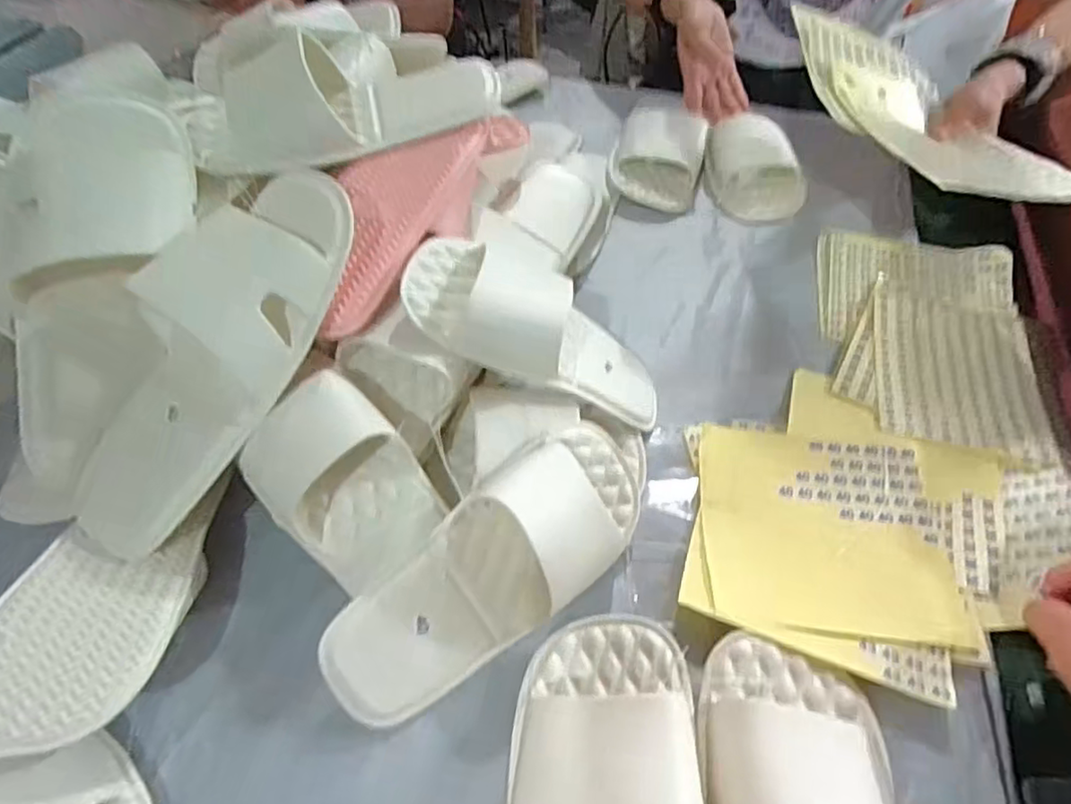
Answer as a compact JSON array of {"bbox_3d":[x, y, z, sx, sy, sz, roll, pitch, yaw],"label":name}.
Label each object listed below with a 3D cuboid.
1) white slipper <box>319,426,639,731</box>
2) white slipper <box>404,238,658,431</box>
[{"bbox_3d":[-0.018,0.103,0.404,0.236,0.063,0.096,-38,95,-22],"label":"white slipper"},{"bbox_3d":[0.017,-0.053,0.480,0.227,0.058,0.101,27,45,-28],"label":"white slipper"}]

